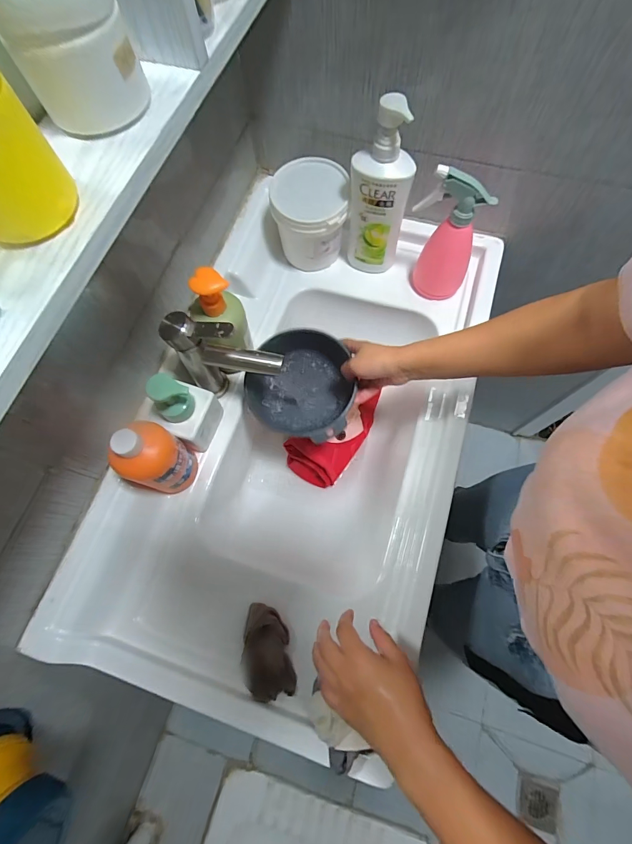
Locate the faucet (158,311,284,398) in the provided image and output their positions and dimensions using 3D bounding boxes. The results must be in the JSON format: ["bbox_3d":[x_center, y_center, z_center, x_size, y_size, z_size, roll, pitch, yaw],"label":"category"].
[{"bbox_3d":[-0.115,-0.079,0.496,0.139,0.141,0.049,9,71,5],"label":"faucet"}]

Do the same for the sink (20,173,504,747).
[{"bbox_3d":[-0.004,0.010,0.616,0.449,0.191,0.780,18,72,8],"label":"sink"}]

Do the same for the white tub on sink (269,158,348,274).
[{"bbox_3d":[-0.007,-0.339,0.630,0.117,0.127,0.122,-1,71,2],"label":"white tub on sink"}]

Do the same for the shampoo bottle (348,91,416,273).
[{"bbox_3d":[0.093,-0.324,0.553,0.081,0.250,0.048,-4,71,0],"label":"shampoo bottle"}]

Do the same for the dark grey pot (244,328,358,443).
[{"bbox_3d":[-0.021,-0.052,0.571,0.158,0.080,0.148,-1,71,2],"label":"dark grey pot"}]

